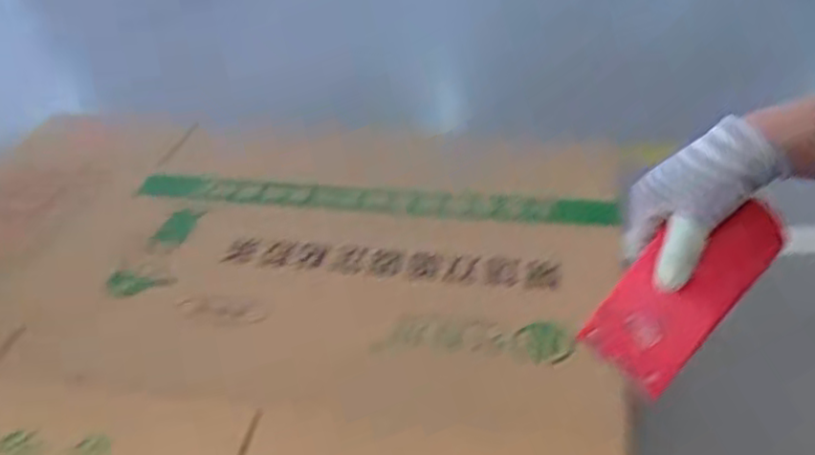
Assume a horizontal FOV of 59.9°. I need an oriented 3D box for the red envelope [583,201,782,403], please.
[{"bbox_3d":[0.204,0.044,0.527,0.071,0.156,0.016,40,8,19],"label":"red envelope"}]

